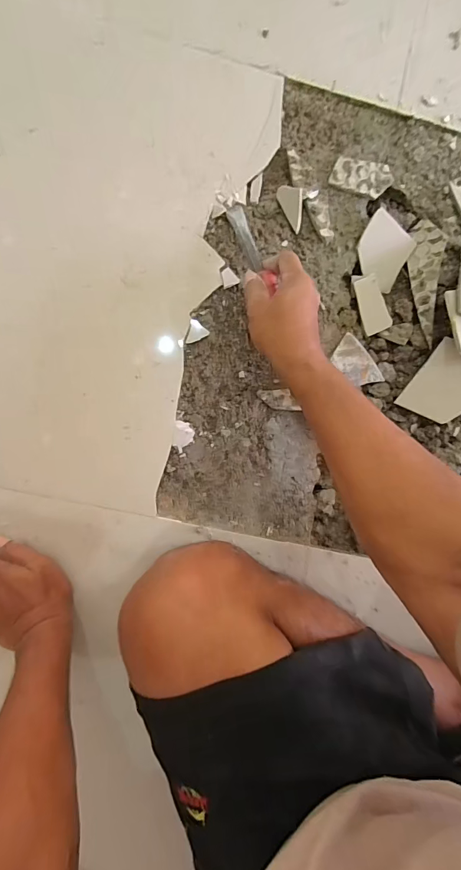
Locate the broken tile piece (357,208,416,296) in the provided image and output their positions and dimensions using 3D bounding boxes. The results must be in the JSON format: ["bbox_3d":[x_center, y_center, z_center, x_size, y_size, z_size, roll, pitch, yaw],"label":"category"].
[{"bbox_3d":[0.211,-0.249,0.532,0.072,0.007,0.080,21,109,-17],"label":"broken tile piece"}]

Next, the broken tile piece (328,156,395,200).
[{"bbox_3d":[0.178,-0.350,0.523,0.079,0.012,0.048,15,87,-5],"label":"broken tile piece"}]

